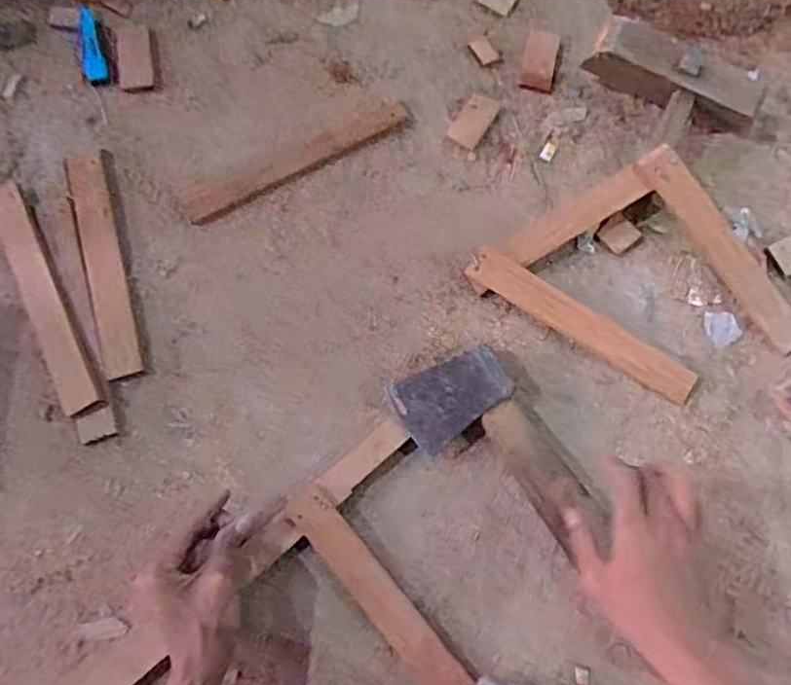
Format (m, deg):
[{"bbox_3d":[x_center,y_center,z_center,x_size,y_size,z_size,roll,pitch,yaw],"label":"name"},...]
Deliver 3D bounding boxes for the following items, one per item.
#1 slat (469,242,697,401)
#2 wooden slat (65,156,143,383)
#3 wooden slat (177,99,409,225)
[{"bbox_3d":[0.190,-0.022,0.633,0.248,0.020,0.043,32,78,7],"label":"slat"},{"bbox_3d":[-0.294,-0.082,0.626,0.035,0.017,0.246,-17,76,-5],"label":"wooden slat"},{"bbox_3d":[-0.107,-0.202,0.671,0.263,0.006,0.039,-28,78,-7],"label":"wooden slat"}]

